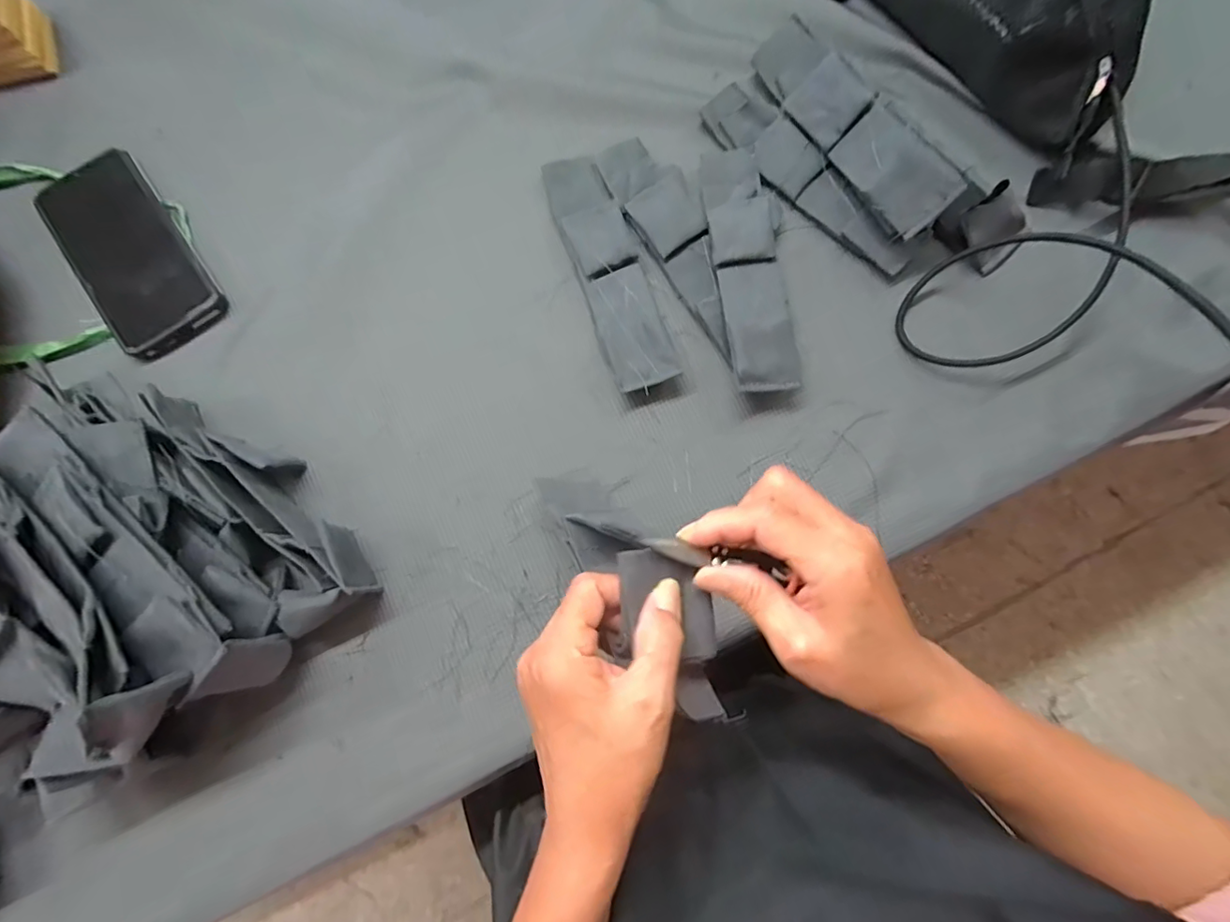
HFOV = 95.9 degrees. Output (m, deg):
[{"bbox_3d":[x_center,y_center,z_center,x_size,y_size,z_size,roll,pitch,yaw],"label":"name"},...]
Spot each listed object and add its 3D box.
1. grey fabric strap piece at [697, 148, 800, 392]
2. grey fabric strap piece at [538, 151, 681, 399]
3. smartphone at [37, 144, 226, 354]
[{"bbox_3d":[0.098,-0.147,0.409,0.049,0.035,0.200,-6,79,-1],"label":"grey fabric strap piece"},{"bbox_3d":[-0.006,-0.146,0.416,0.048,0.021,0.198,-19,79,-3],"label":"grey fabric strap piece"},{"bbox_3d":[-0.362,-0.157,0.414,0.076,0.016,0.165,-37,81,-6],"label":"smartphone"}]

